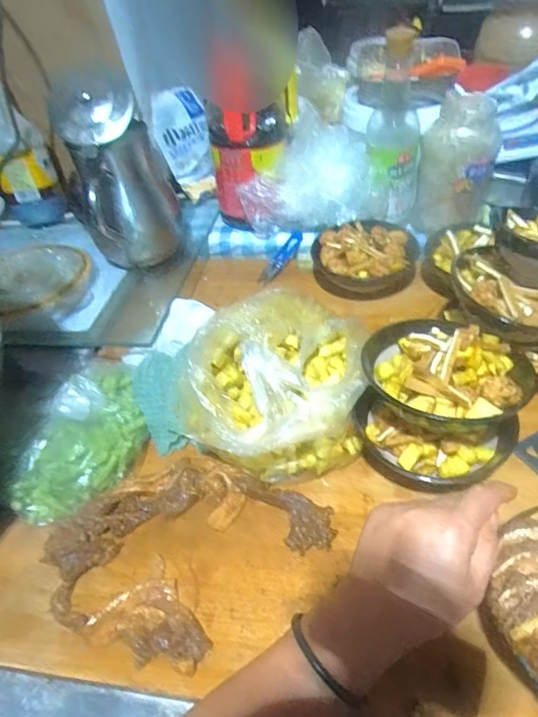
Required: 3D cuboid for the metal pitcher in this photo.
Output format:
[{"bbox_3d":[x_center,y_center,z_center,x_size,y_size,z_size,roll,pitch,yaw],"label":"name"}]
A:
[{"bbox_3d":[-0.174,-0.214,0.570,0.123,0.209,0.101,-20,45,-13],"label":"metal pitcher"}]

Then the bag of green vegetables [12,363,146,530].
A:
[{"bbox_3d":[-0.164,0.065,0.441,0.075,0.060,0.174,8,45,15],"label":"bag of green vegetables"}]

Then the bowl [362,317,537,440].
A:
[{"bbox_3d":[0.143,0.015,0.393,0.132,0.066,0.105,15,48,22],"label":"bowl"}]

